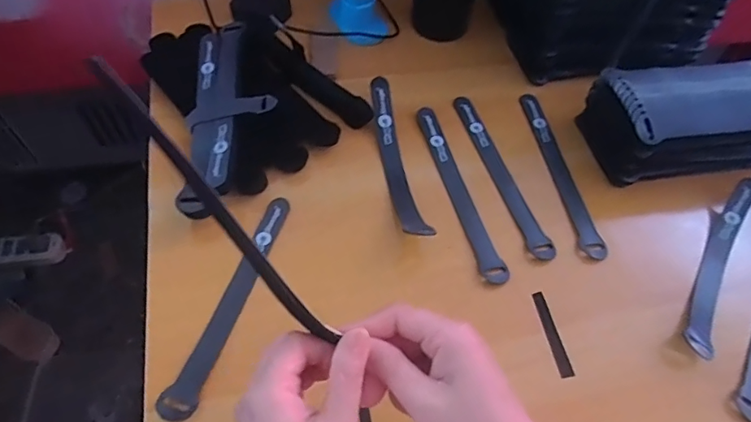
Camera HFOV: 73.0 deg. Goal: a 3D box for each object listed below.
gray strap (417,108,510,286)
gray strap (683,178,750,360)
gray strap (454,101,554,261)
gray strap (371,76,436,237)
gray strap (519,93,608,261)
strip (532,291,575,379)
[{"bbox_3d":[0.079,-0.023,0.481,0.022,0.009,0.202,-12,60,-10],"label":"gray strap"},{"bbox_3d":[0.302,0.040,0.443,0.025,0.017,0.195,31,62,14],"label":"gray strap"},{"bbox_3d":[0.121,-0.041,0.496,0.020,0.010,0.203,-13,61,-11],"label":"gray strap"},{"bbox_3d":[0.020,-0.051,0.477,0.021,0.034,0.187,-7,60,-8],"label":"gray strap"},{"bbox_3d":[0.181,-0.043,0.503,0.021,0.006,0.208,-12,56,2],"label":"gray strap"},{"bbox_3d":[0.142,0.098,0.409,0.012,0.004,0.070,-9,60,-9],"label":"strip"}]

